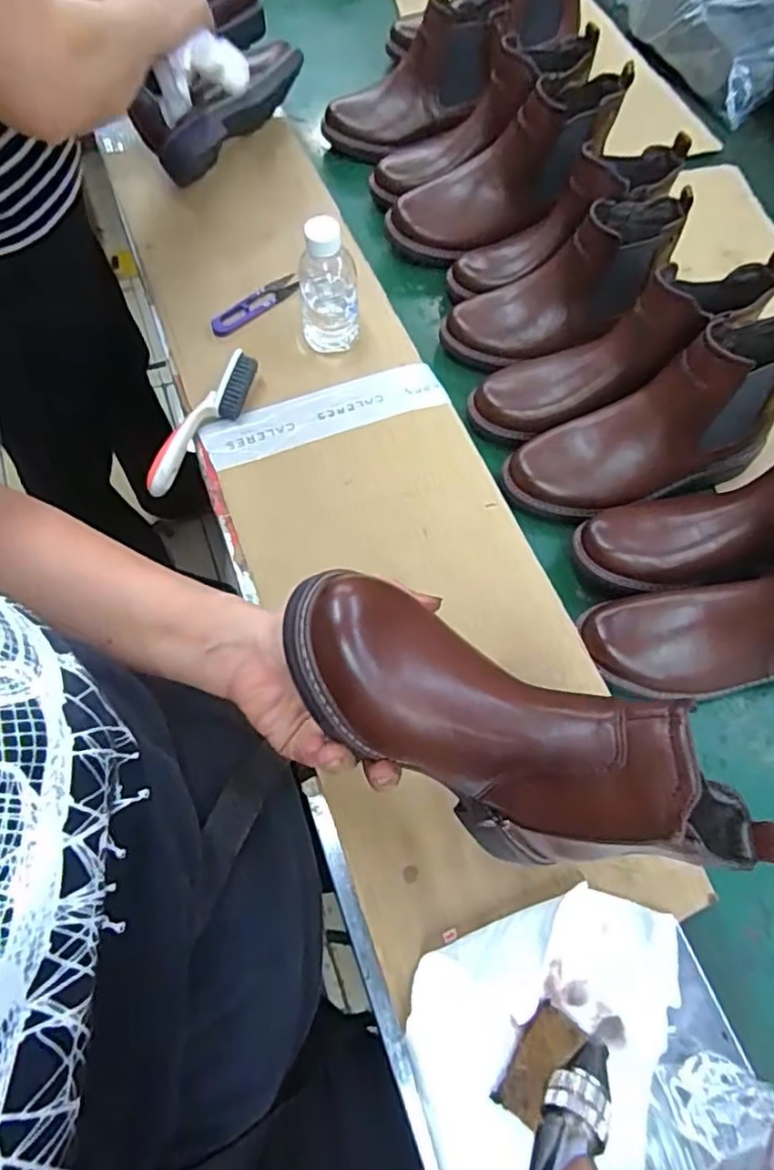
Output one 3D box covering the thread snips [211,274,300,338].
[{"bbox_3d":[-0.147,-0.314,0.710,0.114,0.018,0.028,-34,71,-14],"label":"thread snips"}]

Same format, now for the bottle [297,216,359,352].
[{"bbox_3d":[-0.059,-0.295,0.631,0.057,0.132,0.048,-3,68,-5],"label":"bottle"}]

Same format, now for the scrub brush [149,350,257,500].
[{"bbox_3d":[-0.183,-0.161,0.623,0.023,0.040,0.162,33,69,10],"label":"scrub brush"}]

